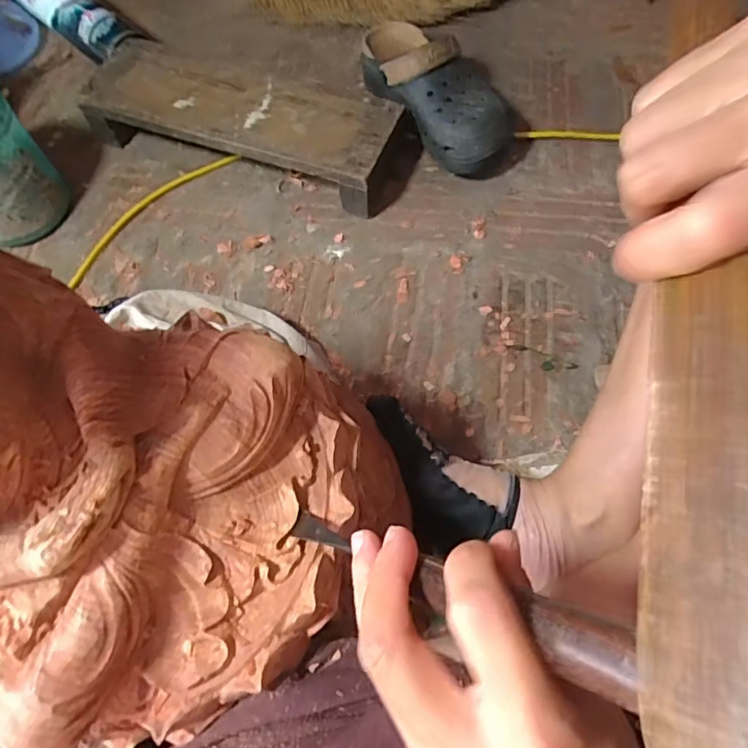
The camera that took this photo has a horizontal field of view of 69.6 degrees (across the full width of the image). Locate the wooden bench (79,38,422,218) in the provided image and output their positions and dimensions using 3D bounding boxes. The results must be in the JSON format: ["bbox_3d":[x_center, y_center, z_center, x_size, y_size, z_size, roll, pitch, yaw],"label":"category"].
[{"bbox_3d":[-0.130,-0.261,0.568,0.331,0.073,0.113,16,66,10],"label":"wooden bench"}]

